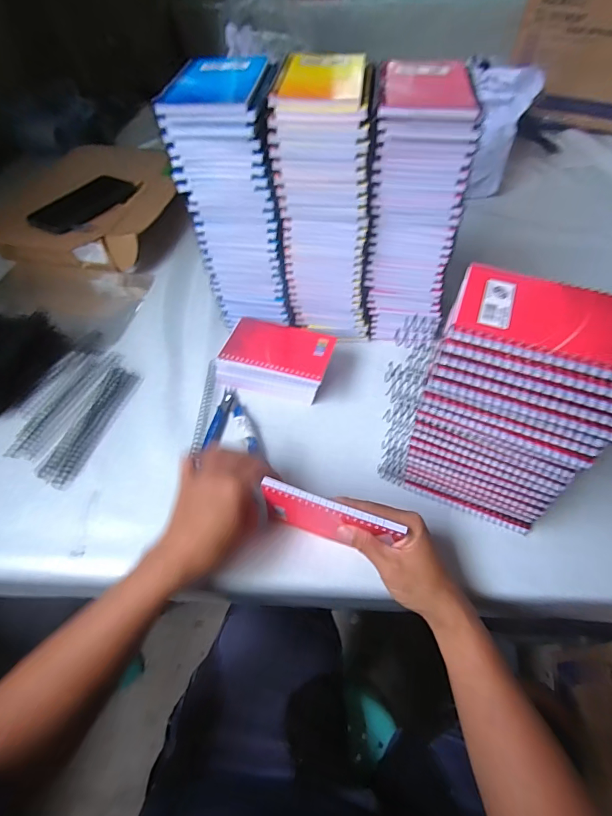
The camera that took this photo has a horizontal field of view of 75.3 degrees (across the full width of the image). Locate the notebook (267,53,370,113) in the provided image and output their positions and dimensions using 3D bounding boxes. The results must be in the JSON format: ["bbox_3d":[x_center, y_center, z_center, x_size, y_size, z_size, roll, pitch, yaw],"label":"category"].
[{"bbox_3d":[0.018,-0.318,0.383,0.086,0.009,0.129,3,56,4],"label":"notebook"}]

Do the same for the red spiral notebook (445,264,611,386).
[{"bbox_3d":[0.170,-0.059,0.271,0.131,0.012,0.086,19,58,14],"label":"red spiral notebook"}]

